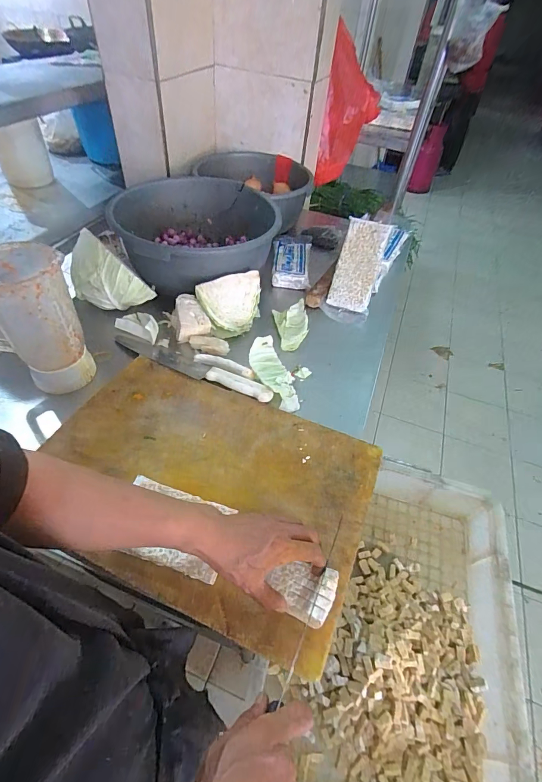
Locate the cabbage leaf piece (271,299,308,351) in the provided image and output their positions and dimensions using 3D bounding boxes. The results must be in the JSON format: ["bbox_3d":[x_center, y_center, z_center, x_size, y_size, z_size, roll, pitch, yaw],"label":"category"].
[{"bbox_3d":[0.049,-0.148,0.795,0.068,0.034,0.123,-4,49,-9],"label":"cabbage leaf piece"}]

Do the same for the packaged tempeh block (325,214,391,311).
[{"bbox_3d":[0.206,-0.298,0.864,0.098,0.023,0.210,17,92,11],"label":"packaged tempeh block"}]

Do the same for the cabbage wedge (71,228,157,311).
[{"bbox_3d":[-0.351,-0.238,0.769,0.179,0.120,0.086,26,51,16],"label":"cabbage wedge"}]

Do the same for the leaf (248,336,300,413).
[{"bbox_3d":[0.007,-0.033,0.700,0.068,0.036,0.167,-17,53,-20],"label":"leaf"}]

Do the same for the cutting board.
[{"bbox_3d":[-0.099,0.122,0.547,0.472,0.021,0.325,21,51,14],"label":"cutting board"}]

